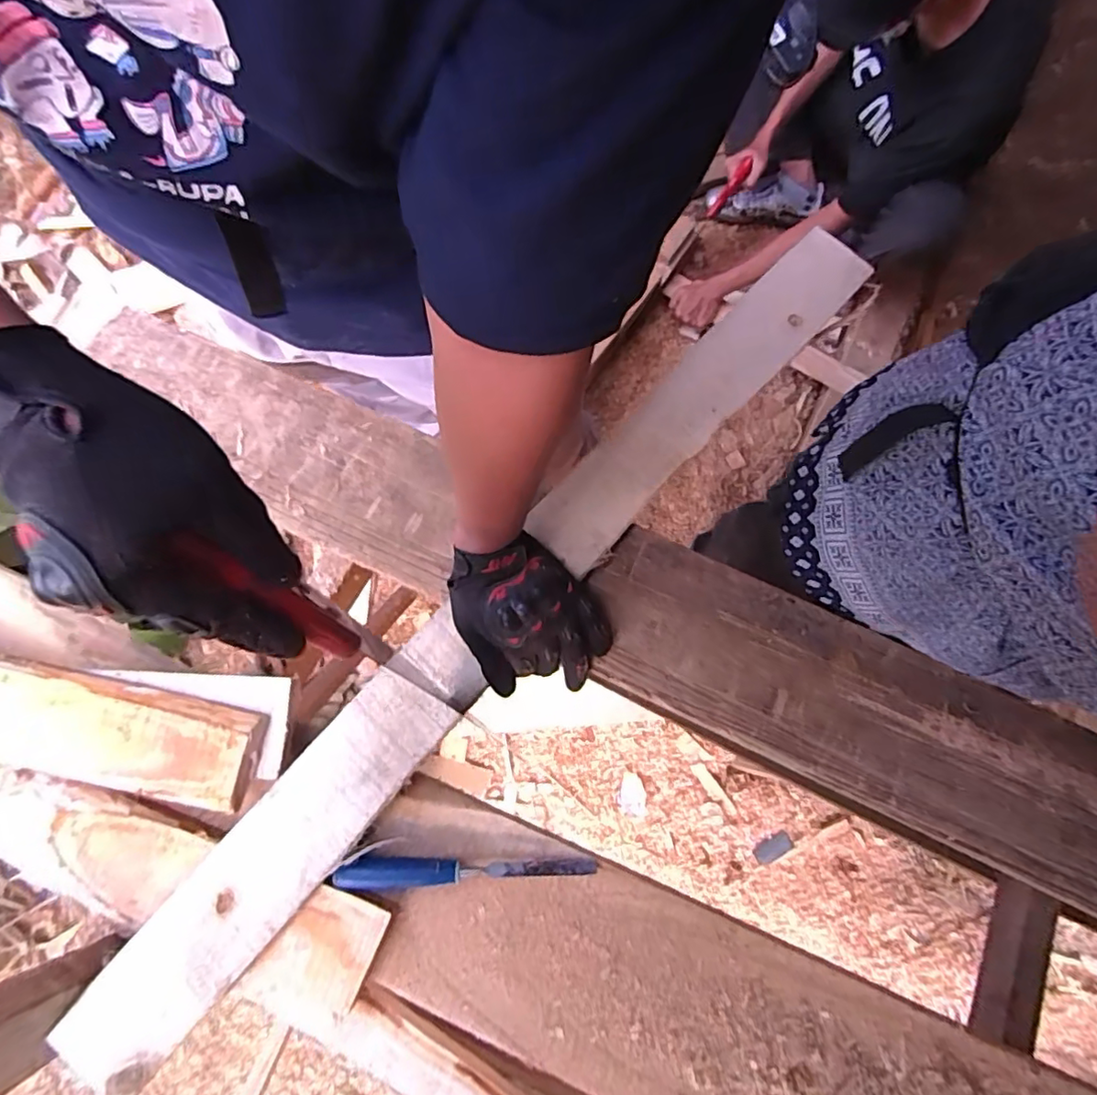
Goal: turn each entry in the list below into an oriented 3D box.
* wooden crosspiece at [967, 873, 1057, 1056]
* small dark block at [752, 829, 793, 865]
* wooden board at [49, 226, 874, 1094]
[{"bbox_3d":[0.447,0.399,0.576,0.030,0.049,0.143,20,78,4],"label":"wooden crosspiece"},{"bbox_3d":[0.439,0.588,1.177,0.079,0.009,0.039,-43,80,14],"label":"small dark block"},{"bbox_3d":[-0.022,0.038,0.581,0.086,0.022,1.032,42,79,9],"label":"wooden board"}]

